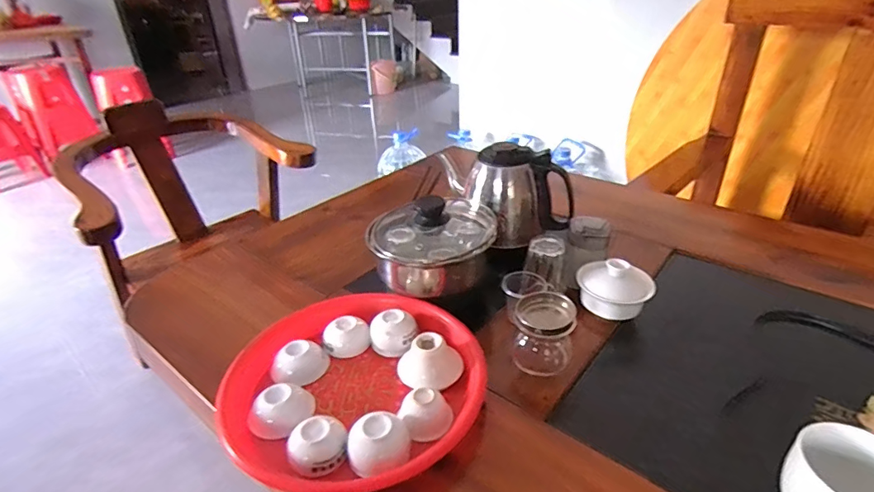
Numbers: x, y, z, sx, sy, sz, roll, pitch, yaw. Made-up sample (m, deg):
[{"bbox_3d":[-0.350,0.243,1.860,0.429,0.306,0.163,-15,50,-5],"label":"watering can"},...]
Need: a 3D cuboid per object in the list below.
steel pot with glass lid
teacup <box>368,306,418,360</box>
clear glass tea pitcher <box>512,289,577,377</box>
[{"bbox_3d":[-0.006,-0.002,0.632,0.159,0.130,0.142,-8,31,-9],"label":"steel pot with glass lid"},{"bbox_3d":[-0.050,0.097,0.546,0.054,0.034,0.052,-6,31,-6],"label":"teacup"},{"bbox_3d":[0.113,0.094,0.511,0.063,0.068,0.055,7,32,15],"label":"clear glass tea pitcher"}]

